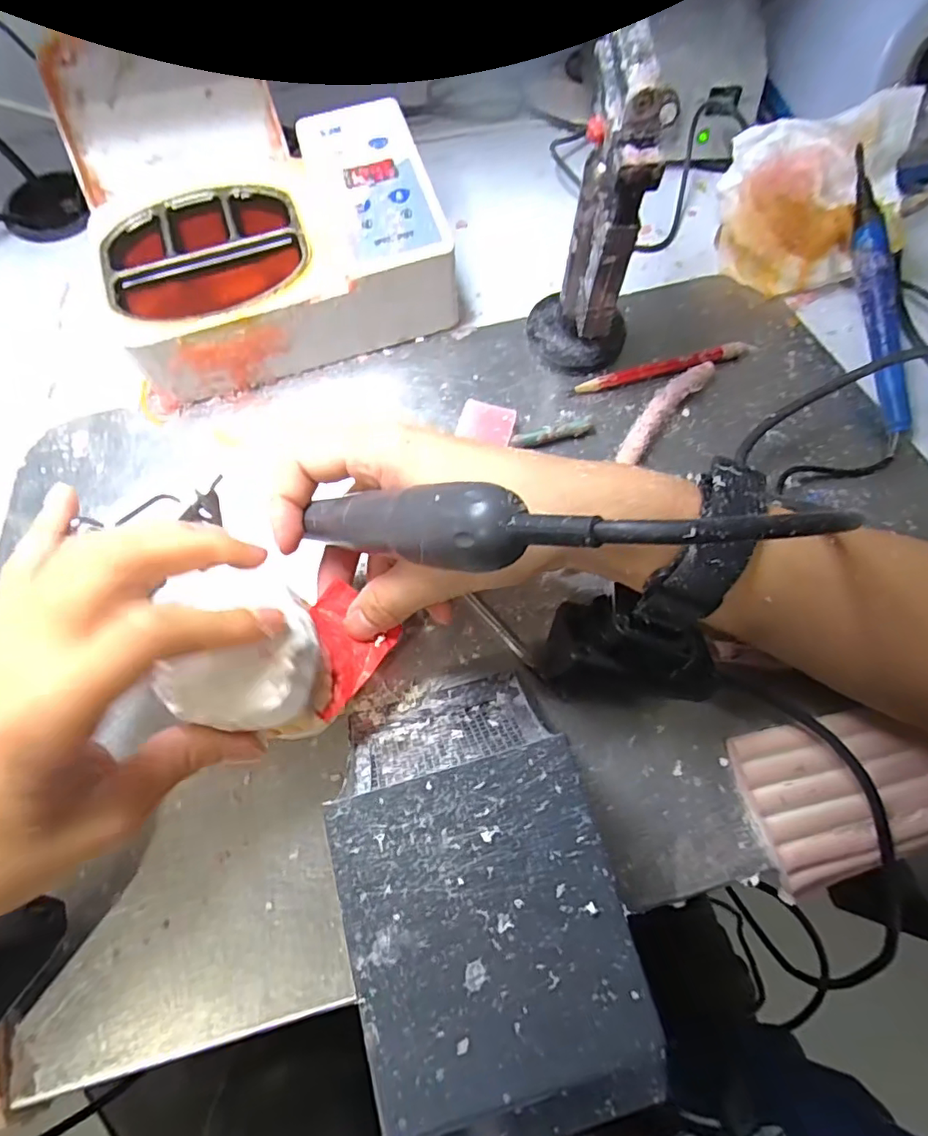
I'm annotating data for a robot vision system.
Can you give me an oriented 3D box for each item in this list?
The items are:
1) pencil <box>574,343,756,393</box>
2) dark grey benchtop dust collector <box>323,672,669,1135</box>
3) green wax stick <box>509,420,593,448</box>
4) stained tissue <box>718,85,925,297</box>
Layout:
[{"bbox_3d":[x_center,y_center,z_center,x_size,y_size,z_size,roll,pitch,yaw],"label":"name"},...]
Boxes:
[{"bbox_3d":[0.123,-0.121,0.339,0.114,0.009,0.011,-14,71,-5],"label":"pencil"},{"bbox_3d":[0.003,0.109,0.211,0.083,0.088,0.124,-16,71,-6],"label":"dark grey benchtop dust collector"},{"bbox_3d":[0.050,-0.076,0.319,0.049,0.007,0.008,-15,71,-6],"label":"green wax stick"},{"bbox_3d":[0.215,-0.226,0.345,0.099,0.063,0.086,-3,70,-2],"label":"stained tissue"}]

